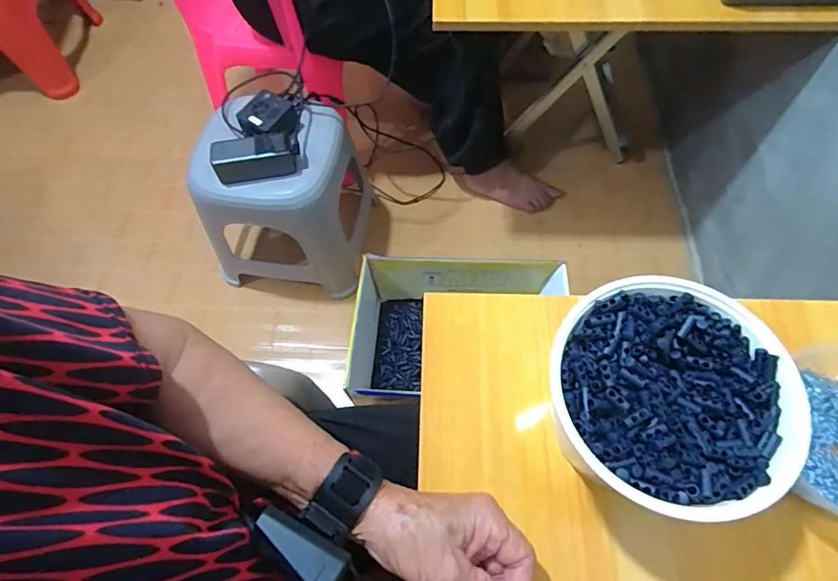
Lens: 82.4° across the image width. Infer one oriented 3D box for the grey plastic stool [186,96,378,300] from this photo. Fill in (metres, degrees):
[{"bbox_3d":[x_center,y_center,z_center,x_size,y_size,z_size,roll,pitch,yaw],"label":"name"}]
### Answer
[{"bbox_3d":[-0.261,-0.179,0.966,0.280,0.335,0.261,10,64,7],"label":"grey plastic stool"}]

